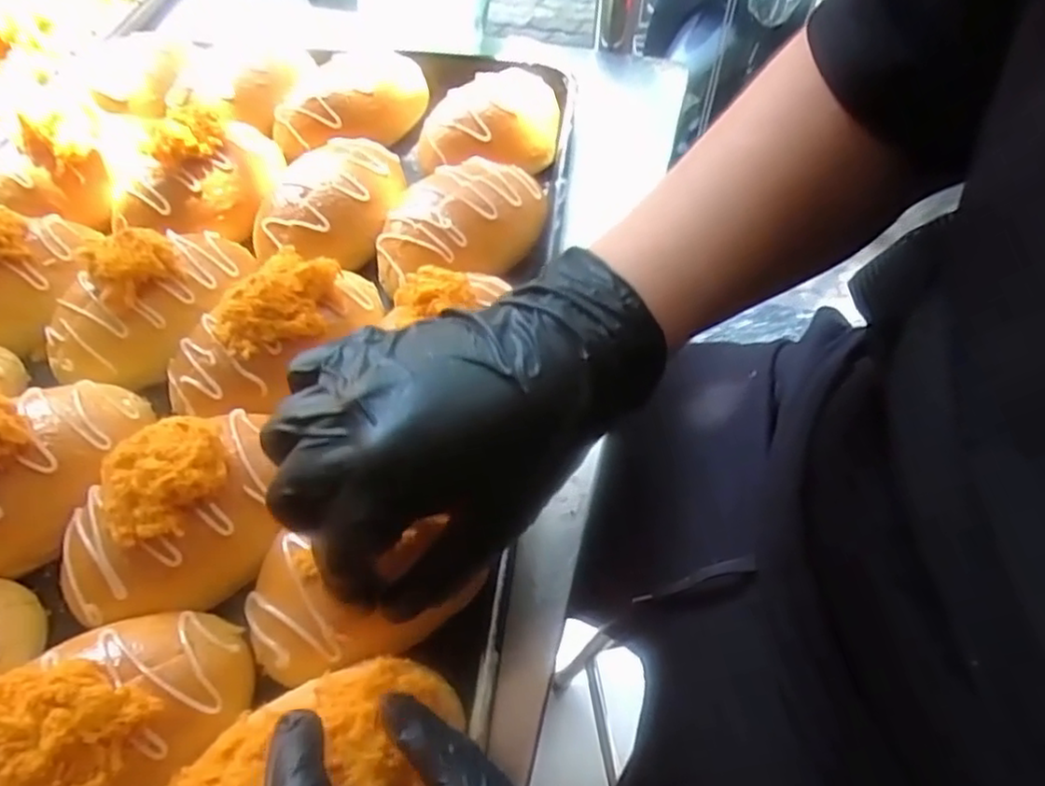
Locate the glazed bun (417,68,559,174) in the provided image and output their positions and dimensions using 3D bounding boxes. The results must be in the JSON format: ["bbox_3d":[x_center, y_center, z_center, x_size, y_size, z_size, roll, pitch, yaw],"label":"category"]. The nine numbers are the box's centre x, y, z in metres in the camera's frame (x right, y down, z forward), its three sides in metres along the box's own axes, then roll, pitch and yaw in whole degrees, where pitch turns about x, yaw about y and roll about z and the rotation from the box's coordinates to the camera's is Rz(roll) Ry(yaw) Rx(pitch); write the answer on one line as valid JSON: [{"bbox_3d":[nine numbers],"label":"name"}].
[{"bbox_3d":[-0.019,-0.200,0.509,0.125,0.040,0.087,-37,62,-23],"label":"glazed bun"}]

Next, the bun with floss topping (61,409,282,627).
[{"bbox_3d":[-0.165,0.051,0.314,0.101,0.051,0.083,-26,58,-17],"label":"bun with floss topping"}]

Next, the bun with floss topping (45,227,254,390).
[{"bbox_3d":[-0.216,-0.063,0.397,0.069,0.057,0.129,35,62,23],"label":"bun with floss topping"}]

